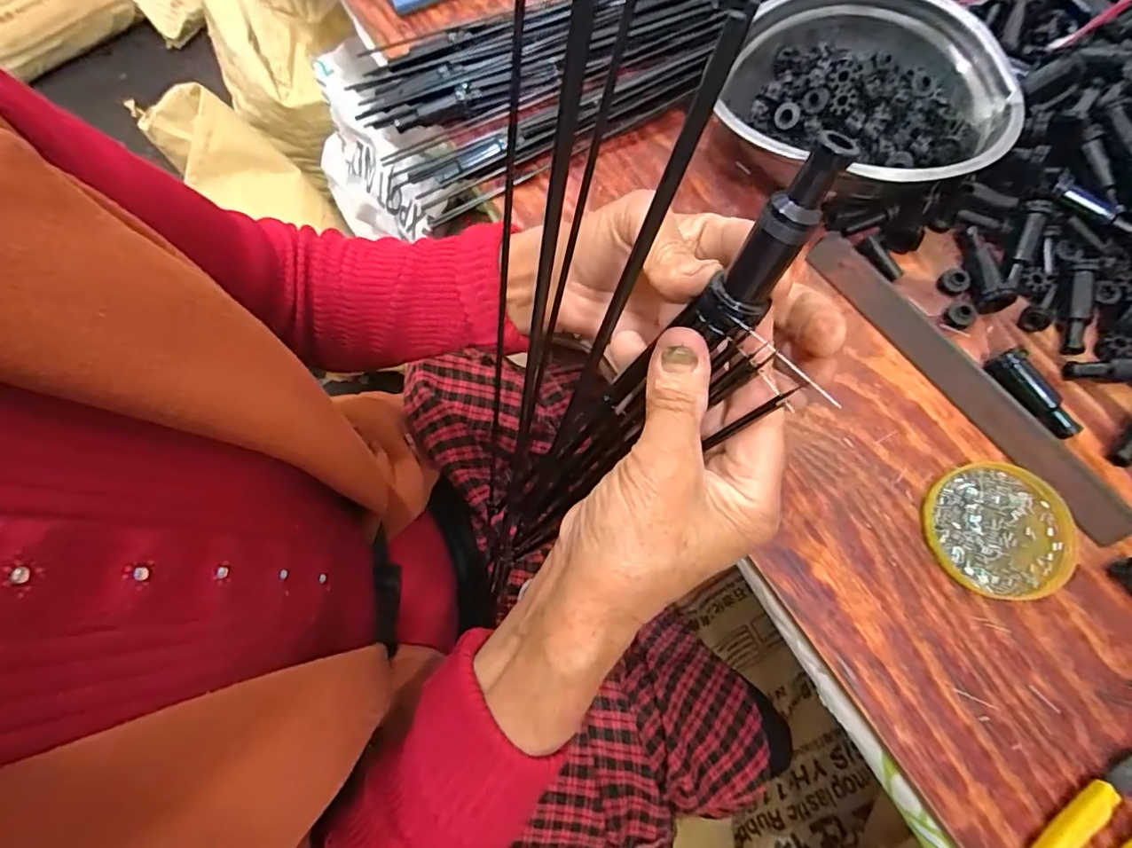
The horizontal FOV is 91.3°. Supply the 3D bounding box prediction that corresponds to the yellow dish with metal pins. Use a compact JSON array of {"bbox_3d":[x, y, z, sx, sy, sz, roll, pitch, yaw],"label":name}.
[{"bbox_3d":[0.271,0.065,0.346,0.081,0.011,0.083,0,71,1],"label":"yellow dish with metal pins"}]

